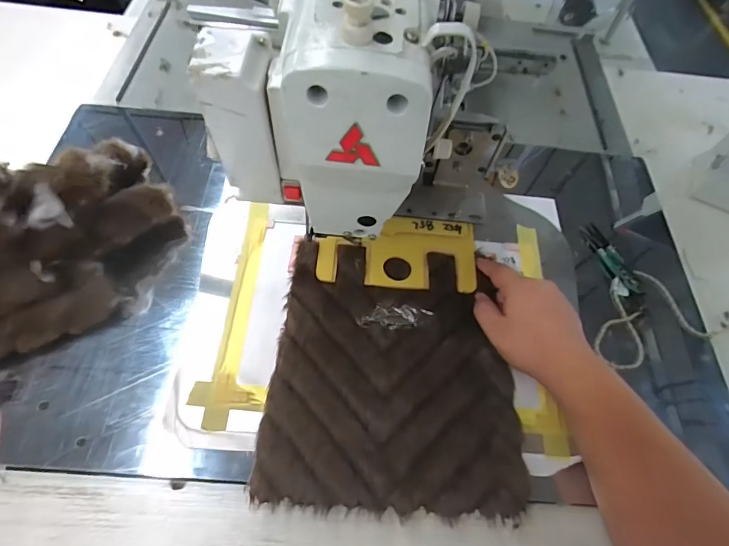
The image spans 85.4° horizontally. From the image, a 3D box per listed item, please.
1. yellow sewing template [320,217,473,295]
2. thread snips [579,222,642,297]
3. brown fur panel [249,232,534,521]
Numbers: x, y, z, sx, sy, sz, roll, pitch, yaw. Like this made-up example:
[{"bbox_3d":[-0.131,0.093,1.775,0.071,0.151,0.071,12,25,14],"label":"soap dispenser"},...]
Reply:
[{"bbox_3d":[0.039,-0.025,0.464,0.182,0.007,0.090,4,65,-2],"label":"yellow sewing template"},{"bbox_3d":[0.308,-0.021,0.495,0.030,0.012,0.105,-13,63,-9],"label":"thread snips"},{"bbox_3d":[0.031,0.093,0.401,0.238,0.017,0.257,4,62,-1],"label":"brown fur panel"}]

